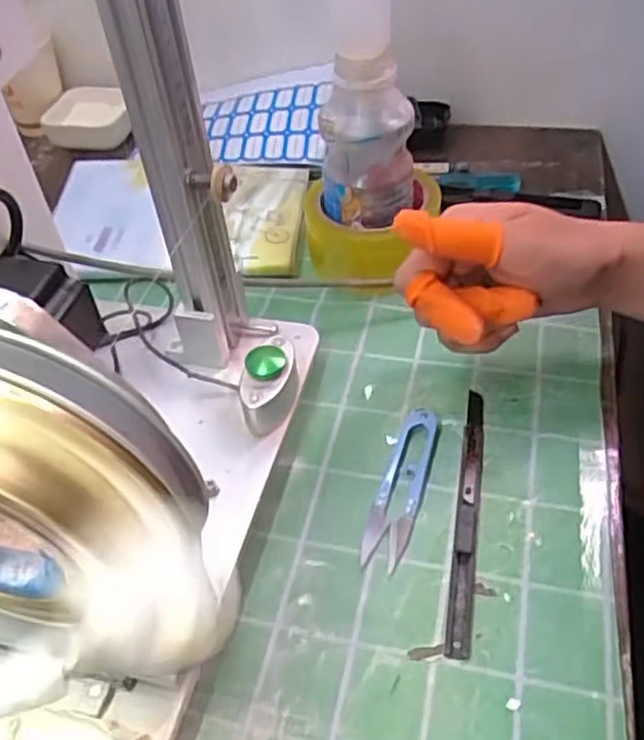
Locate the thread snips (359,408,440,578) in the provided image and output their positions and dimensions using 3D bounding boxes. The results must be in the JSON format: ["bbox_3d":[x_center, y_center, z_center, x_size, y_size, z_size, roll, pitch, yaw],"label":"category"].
[{"bbox_3d":[0.045,0.062,0.402,0.023,0.005,0.103,12,50,16],"label":"thread snips"}]

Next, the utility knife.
[{"bbox_3d":[0.078,0.073,0.387,0.012,0.005,0.159,6,48,11],"label":"utility knife"}]

